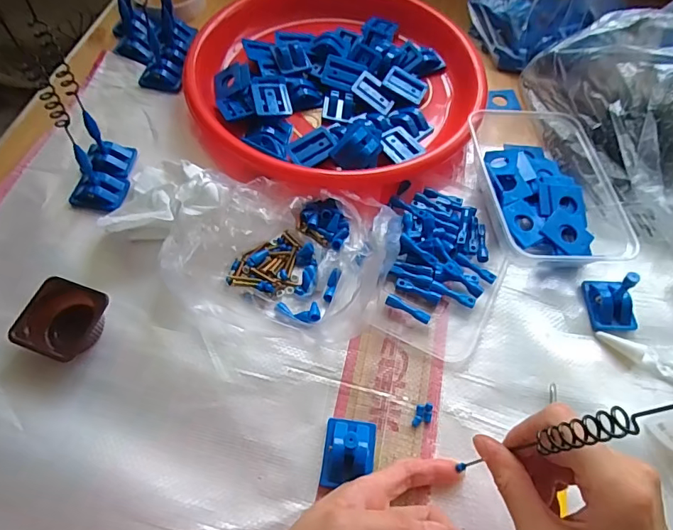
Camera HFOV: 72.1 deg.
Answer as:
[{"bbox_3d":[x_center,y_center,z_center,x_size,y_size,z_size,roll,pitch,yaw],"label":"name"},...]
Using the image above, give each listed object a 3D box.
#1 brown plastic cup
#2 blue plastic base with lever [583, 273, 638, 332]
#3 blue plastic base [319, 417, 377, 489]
[{"bbox_3d":[-0.200,0.042,0.342,0.053,0.029,0.054,19,60,8],"label":"brown plastic cup"},{"bbox_3d":[0.223,0.024,0.360,0.031,0.043,0.042,3,59,-2],"label":"blue plastic base with lever"},{"bbox_3d":[0.009,0.126,0.312,0.034,0.017,0.043,8,59,1],"label":"blue plastic base"}]

